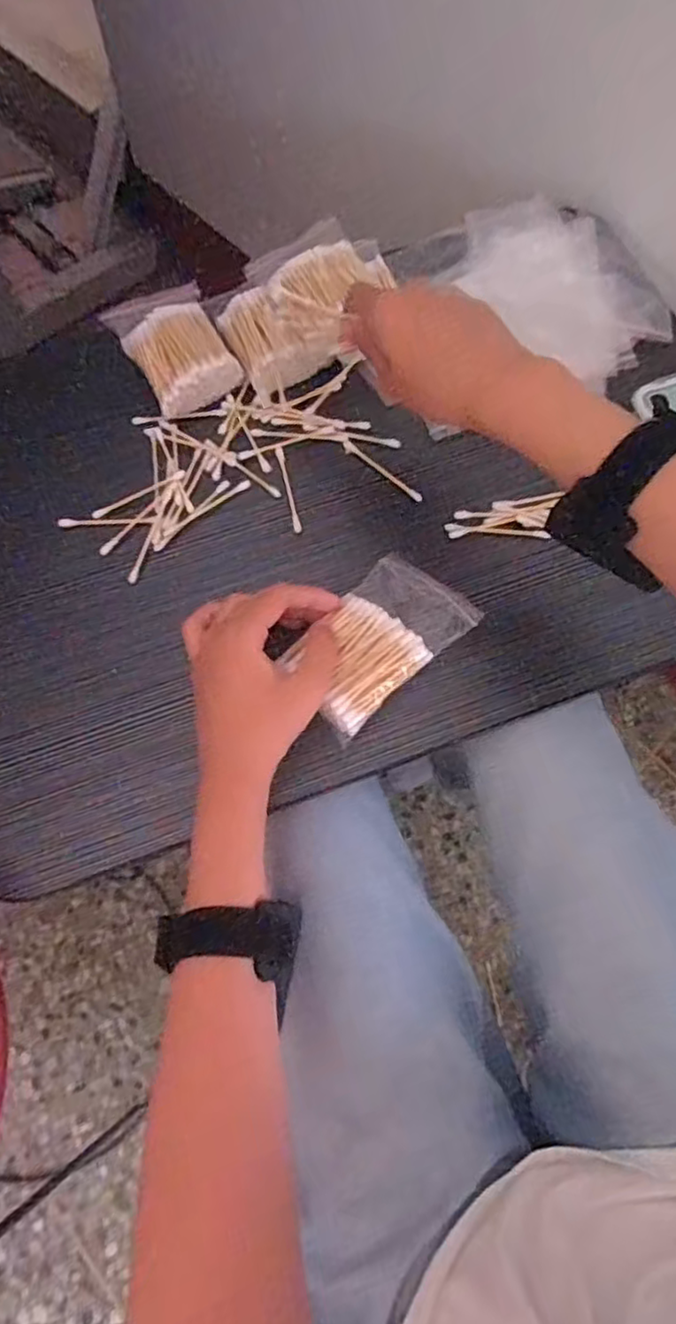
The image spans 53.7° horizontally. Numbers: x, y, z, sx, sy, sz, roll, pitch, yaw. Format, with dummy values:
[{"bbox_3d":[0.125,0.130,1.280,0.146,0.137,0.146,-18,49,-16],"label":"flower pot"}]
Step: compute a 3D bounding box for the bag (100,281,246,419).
[{"bbox_3d":[-0.112,-0.221,0.476,0.067,0.026,0.093,-30,73,-10],"label":"bag"}]

